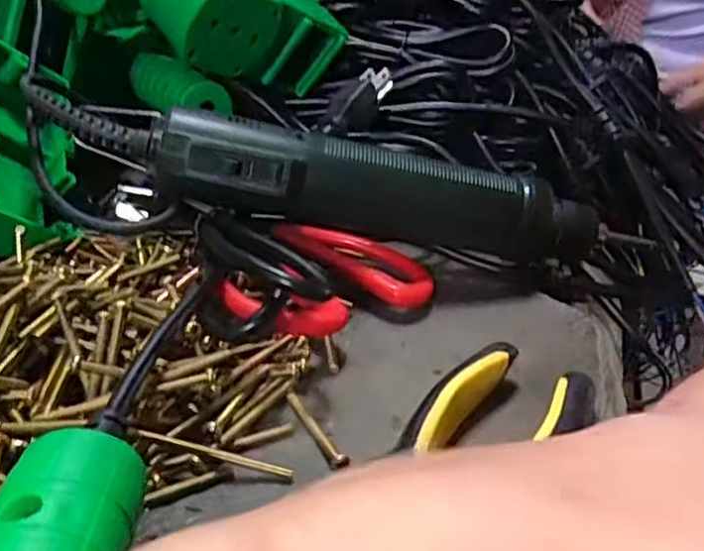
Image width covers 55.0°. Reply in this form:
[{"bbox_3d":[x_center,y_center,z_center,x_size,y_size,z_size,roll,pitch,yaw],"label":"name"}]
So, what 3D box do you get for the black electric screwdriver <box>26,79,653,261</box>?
[{"bbox_3d":[-0.001,-0.038,0.319,0.294,0.052,0.044,10,27,-12],"label":"black electric screwdriver"}]

